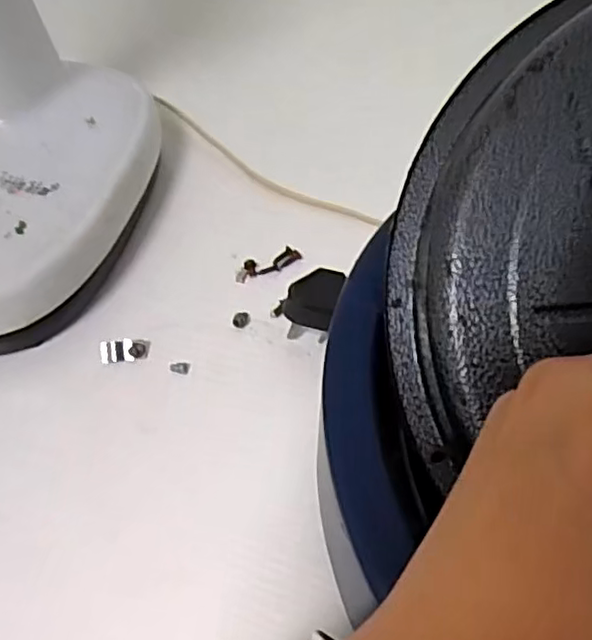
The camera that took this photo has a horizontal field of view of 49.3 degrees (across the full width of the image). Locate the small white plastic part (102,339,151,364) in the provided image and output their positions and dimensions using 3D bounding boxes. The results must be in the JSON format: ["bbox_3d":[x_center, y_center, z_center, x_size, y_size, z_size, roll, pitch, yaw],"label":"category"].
[{"bbox_3d":[-0.087,0.015,0.331,0.024,0.006,0.011,-10,53,-7],"label":"small white plastic part"}]

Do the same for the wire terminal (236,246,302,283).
[{"bbox_3d":[-0.016,-0.033,0.369,0.040,0.007,0.011,-21,55,-15],"label":"wire terminal"}]

